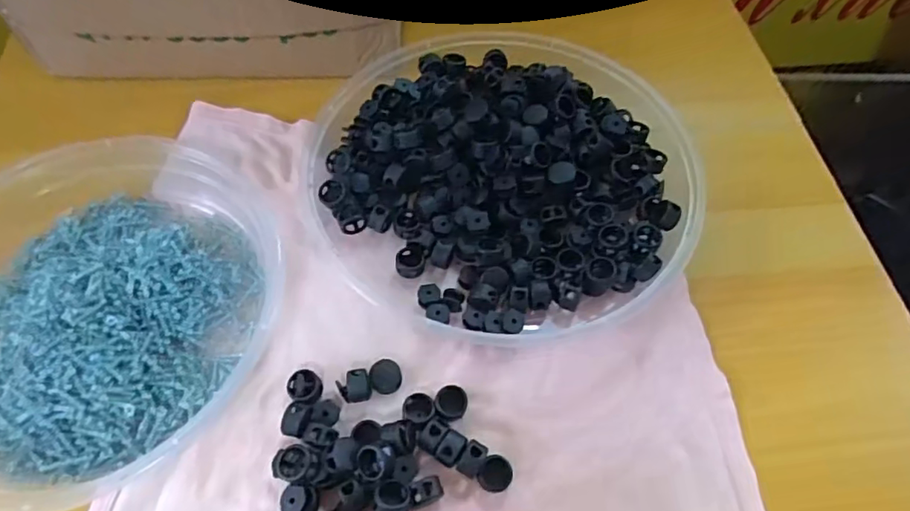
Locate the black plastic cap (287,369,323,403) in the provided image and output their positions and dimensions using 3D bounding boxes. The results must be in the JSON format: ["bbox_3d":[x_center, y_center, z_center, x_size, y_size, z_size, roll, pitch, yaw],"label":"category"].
[{"bbox_3d":[-0.079,0.070,0.297,0.016,0.011,0.018,-38,69,-22],"label":"black plastic cap"}]

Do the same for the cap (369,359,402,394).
[{"bbox_3d":[-0.037,0.066,0.301,0.016,0.011,0.017,1,60,-2],"label":"cap"}]

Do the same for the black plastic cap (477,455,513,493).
[{"bbox_3d":[0.020,0.108,0.276,0.016,0.012,0.016,1,60,-2],"label":"black plastic cap"}]

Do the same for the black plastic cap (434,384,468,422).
[{"bbox_3d":[-0.002,0.078,0.295,0.017,0.010,0.016,1,60,-2],"label":"black plastic cap"}]

